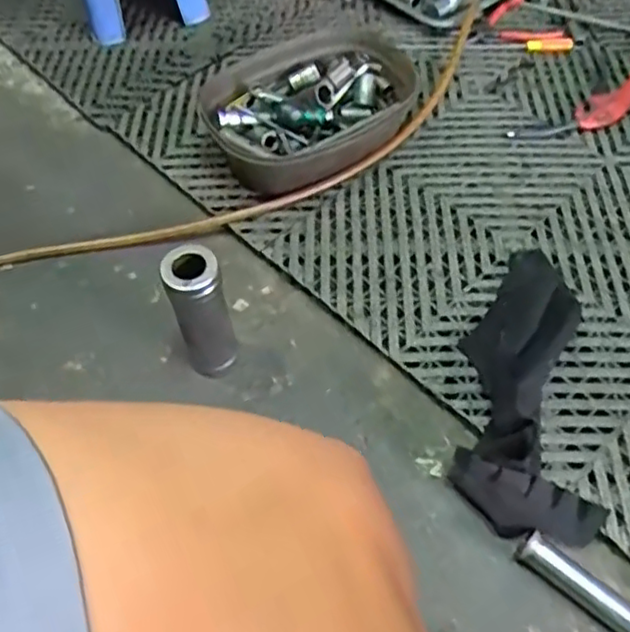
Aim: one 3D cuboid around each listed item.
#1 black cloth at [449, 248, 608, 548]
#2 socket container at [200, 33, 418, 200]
[{"bbox_3d":[0.204,0.048,0.641,0.131,0.062,0.313,4,58,5],"label":"black cloth"},{"bbox_3d":[0.001,-0.267,0.841,0.267,0.078,0.188,-24,60,-13],"label":"socket container"}]

